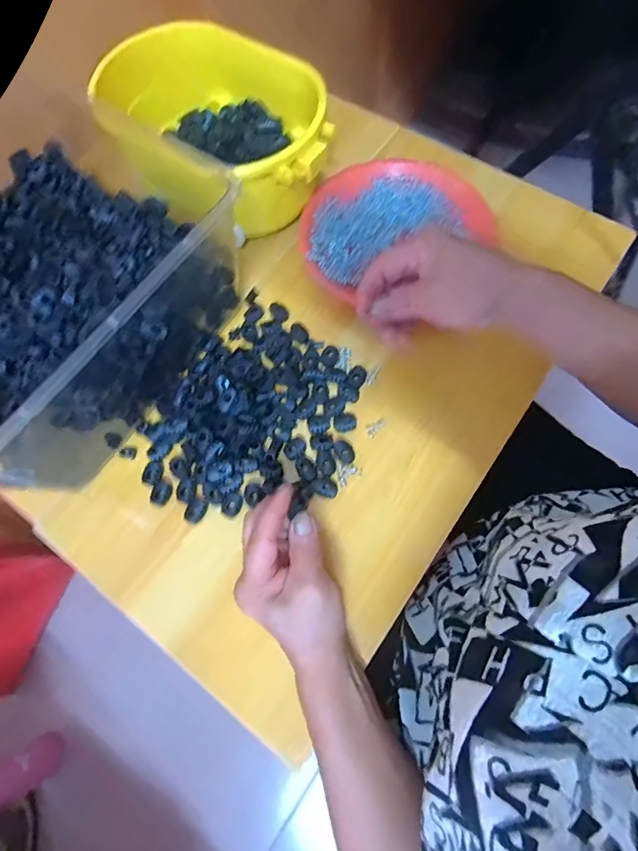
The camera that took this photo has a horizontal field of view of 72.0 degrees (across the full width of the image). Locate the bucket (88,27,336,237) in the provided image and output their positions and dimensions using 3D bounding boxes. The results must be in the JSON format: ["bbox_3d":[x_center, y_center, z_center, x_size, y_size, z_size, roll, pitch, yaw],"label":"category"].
[{"bbox_3d":[-0.091,-0.304,0.460,0.231,0.090,0.145,31,74,13],"label":"bucket"}]

